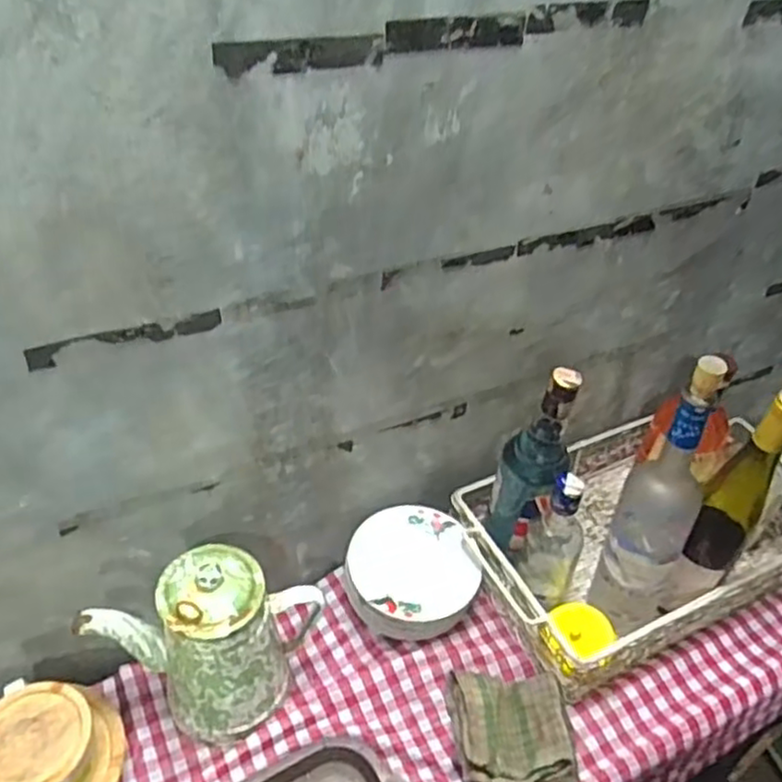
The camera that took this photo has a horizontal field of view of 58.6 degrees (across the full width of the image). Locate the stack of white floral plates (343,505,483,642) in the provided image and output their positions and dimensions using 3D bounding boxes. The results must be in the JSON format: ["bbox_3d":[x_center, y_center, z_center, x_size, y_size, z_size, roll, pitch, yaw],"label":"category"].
[{"bbox_3d":[0.019,0.215,0.811,0.141,0.071,0.150,-12,44,-19],"label":"stack of white floral plates"}]

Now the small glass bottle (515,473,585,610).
[{"bbox_3d":[0.175,0.162,0.760,0.073,0.184,0.058,20,43,16],"label":"small glass bottle"}]

